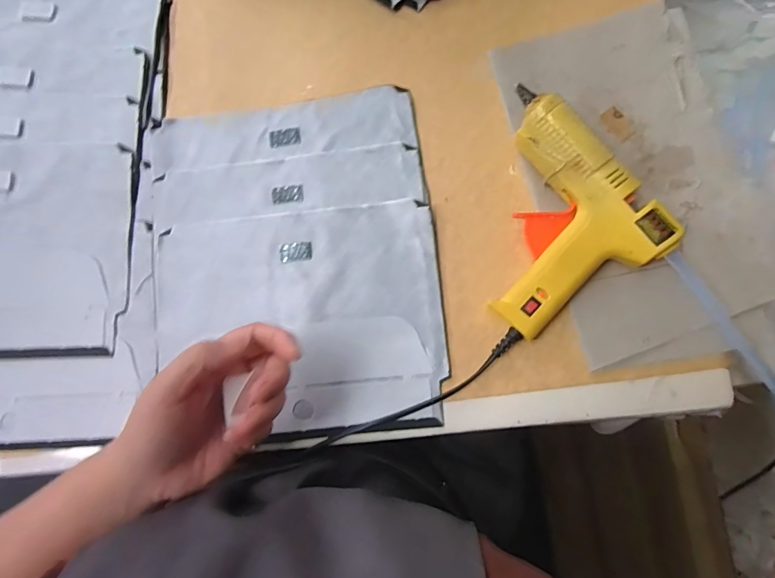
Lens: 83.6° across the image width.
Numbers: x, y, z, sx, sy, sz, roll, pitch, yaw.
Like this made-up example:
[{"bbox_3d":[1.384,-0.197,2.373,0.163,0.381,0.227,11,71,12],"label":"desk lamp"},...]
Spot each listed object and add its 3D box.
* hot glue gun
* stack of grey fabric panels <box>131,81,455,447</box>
[{"bbox_3d":[0.168,-0.062,0.370,0.132,0.050,0.211,6,81,4],"label":"hot glue gun"},{"bbox_3d":[-0.094,-0.026,0.392,0.266,0.012,0.305,-6,79,0],"label":"stack of grey fabric panels"}]

